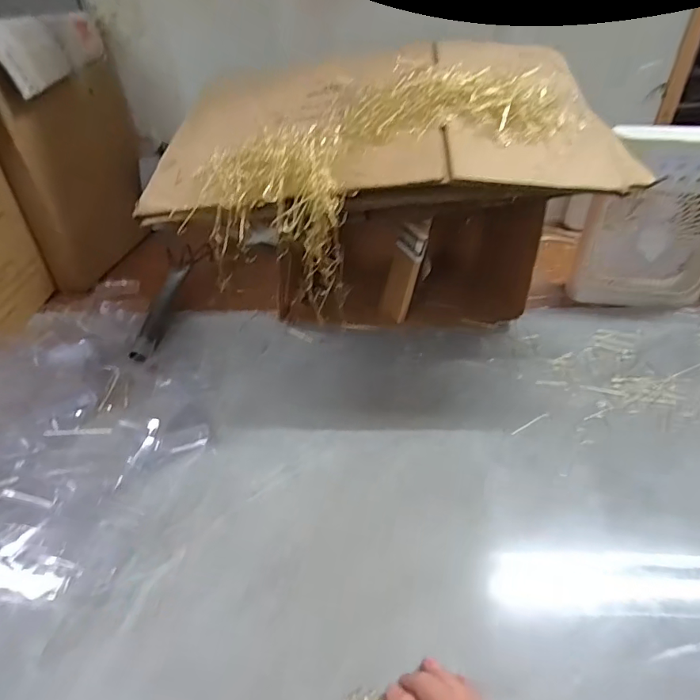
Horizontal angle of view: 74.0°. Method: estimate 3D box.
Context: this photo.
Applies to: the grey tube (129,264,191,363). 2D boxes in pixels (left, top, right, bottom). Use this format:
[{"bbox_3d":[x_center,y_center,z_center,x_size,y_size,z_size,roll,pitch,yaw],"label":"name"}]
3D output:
[{"bbox_3d":[-0.280,-0.065,0.703,0.028,0.033,0.230,0,39,1],"label":"grey tube"}]

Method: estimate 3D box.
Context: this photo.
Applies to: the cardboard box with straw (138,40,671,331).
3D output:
[{"bbox_3d":[0.029,-0.173,0.608,0.499,0.322,0.298,-3,39,-3],"label":"cardboard box with straw"}]

